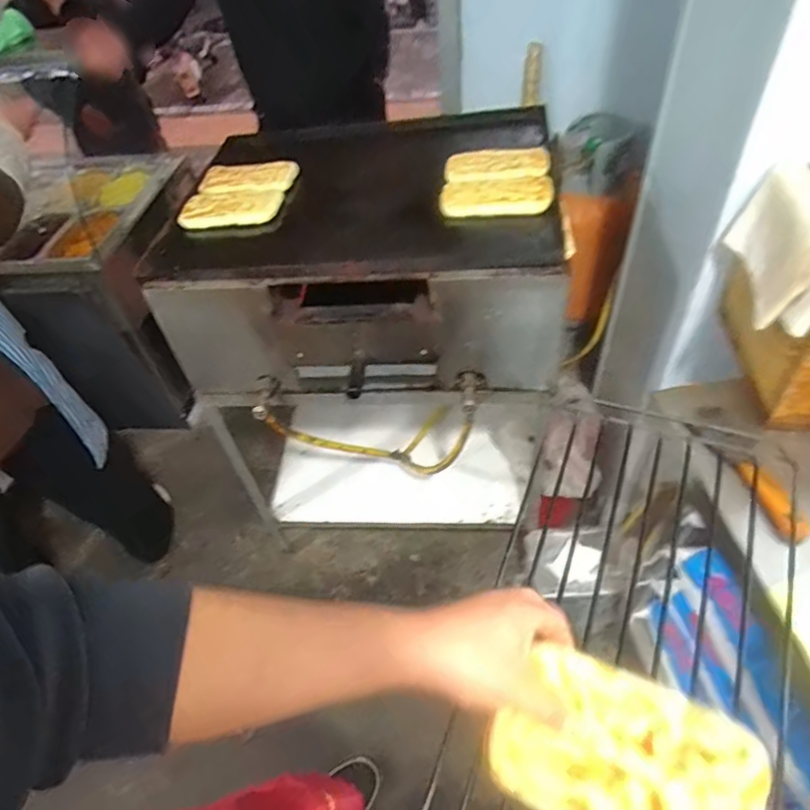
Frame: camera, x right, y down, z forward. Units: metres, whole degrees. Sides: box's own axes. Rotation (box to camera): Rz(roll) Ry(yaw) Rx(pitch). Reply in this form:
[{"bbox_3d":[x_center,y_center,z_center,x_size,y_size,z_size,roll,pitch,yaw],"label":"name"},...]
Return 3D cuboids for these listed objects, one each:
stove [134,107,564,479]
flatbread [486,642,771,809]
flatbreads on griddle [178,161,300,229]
[{"bbox_3d":[-0.064,-0.283,1.109,0.689,0.308,0.524,-1,49,6],"label":"stove"},{"bbox_3d":[0.147,0.239,0.390,0.161,0.022,0.102,18,77,19],"label":"flatbread"},{"bbox_3d":[-0.305,-0.386,1.051,0.174,0.022,0.196,4,49,10],"label":"flatbreads on griddle"}]

